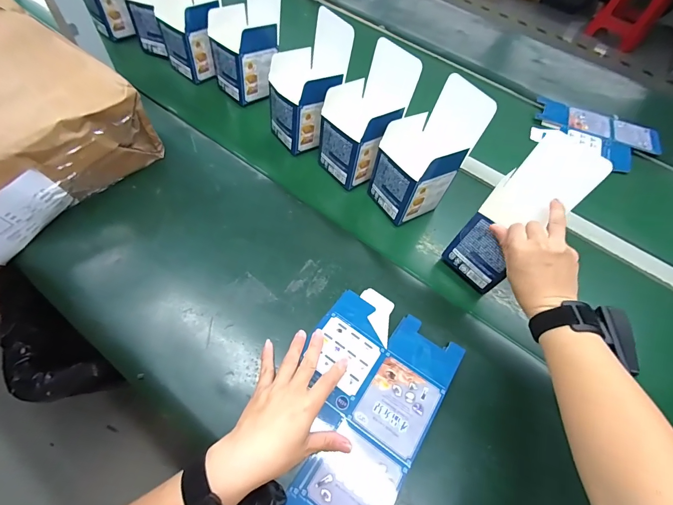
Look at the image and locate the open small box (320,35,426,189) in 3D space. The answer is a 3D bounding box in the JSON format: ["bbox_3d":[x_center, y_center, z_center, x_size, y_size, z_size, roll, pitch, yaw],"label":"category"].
[{"bbox_3d":[0.039,-0.196,0.500,0.098,0.168,0.099,-35,64,-25],"label":"open small box"}]

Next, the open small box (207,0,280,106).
[{"bbox_3d":[-0.152,-0.368,0.584,0.114,0.165,0.090,-34,63,-25],"label":"open small box"}]

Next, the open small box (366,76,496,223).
[{"bbox_3d":[0.124,-0.133,0.474,0.120,0.175,0.080,-19,58,-16],"label":"open small box"}]

